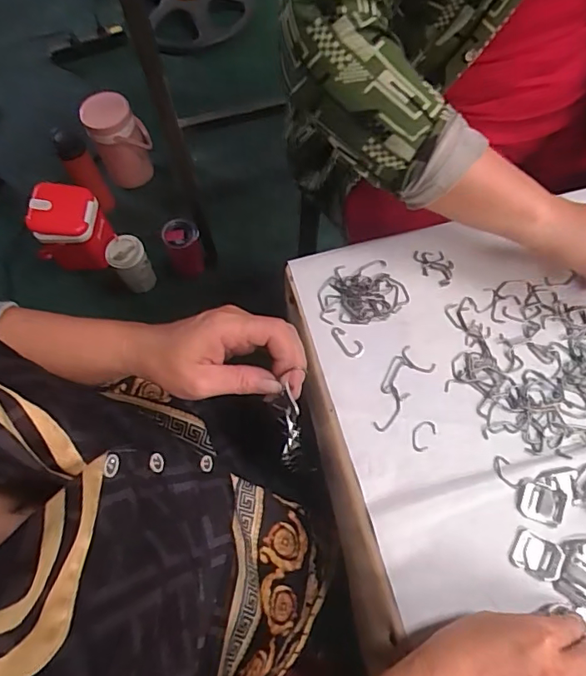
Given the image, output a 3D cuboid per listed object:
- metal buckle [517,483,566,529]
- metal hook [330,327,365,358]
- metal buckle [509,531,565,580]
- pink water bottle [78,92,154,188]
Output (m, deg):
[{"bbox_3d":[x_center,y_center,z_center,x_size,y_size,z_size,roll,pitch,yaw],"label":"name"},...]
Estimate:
[{"bbox_3d":[0.206,0.137,0.419,0.034,0.004,0.031,20,68,10],"label":"metal buckle"},{"bbox_3d":[0.052,0.004,0.491,0.017,0.004,0.039,-37,70,-14],"label":"metal hook"},{"bbox_3d":[0.195,0.175,0.406,0.038,0.004,0.030,24,69,12],"label":"metal buckle"},{"bbox_3d":[-0.485,-0.556,1.441,0.151,0.239,0.131,-23,67,-9],"label":"pink water bottle"}]

